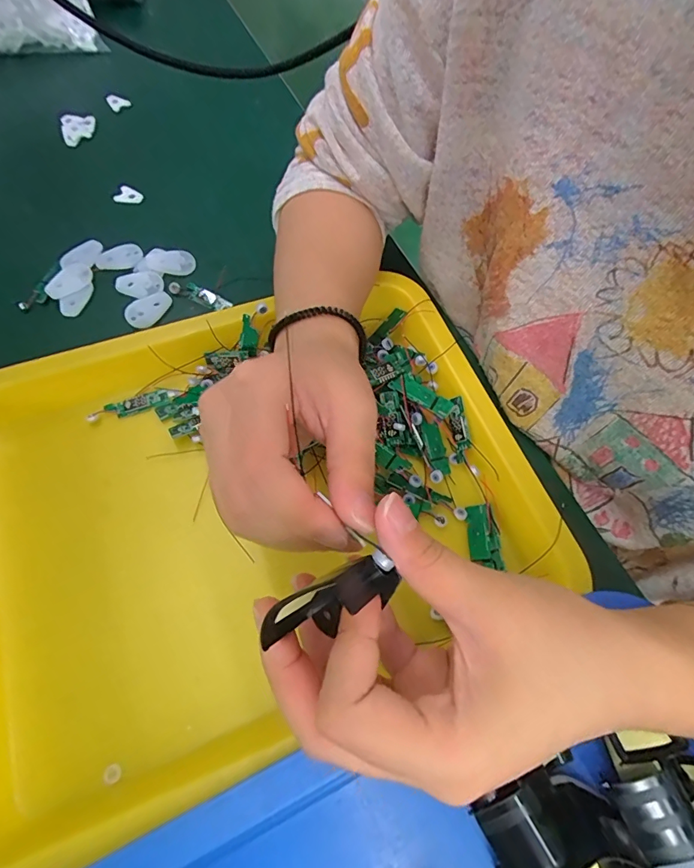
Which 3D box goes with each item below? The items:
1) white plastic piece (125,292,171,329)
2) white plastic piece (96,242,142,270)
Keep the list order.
[{"bbox_3d":[-0.150,-0.094,0.341,0.035,0.004,0.022,-35,88,-22],"label":"white plastic piece"},{"bbox_3d":[-0.182,-0.141,0.356,0.035,0.006,0.021,-26,68,-13],"label":"white plastic piece"}]

